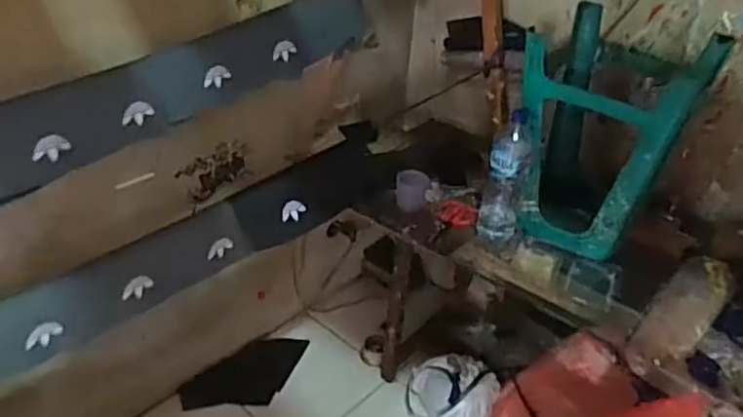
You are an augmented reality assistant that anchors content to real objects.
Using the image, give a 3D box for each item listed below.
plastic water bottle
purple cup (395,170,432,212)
[{"bbox_3d":[0.296,-0.060,1.444,0.088,0.293,0.091,9,35,7],"label":"plastic water bottle"},{"bbox_3d":[0.096,-0.041,1.525,0.076,0.071,0.075,3,34,-2],"label":"purple cup"}]

